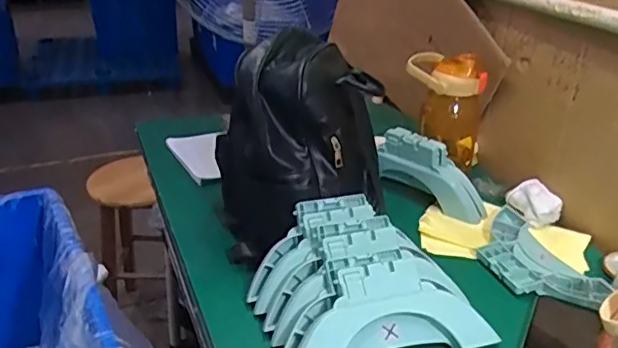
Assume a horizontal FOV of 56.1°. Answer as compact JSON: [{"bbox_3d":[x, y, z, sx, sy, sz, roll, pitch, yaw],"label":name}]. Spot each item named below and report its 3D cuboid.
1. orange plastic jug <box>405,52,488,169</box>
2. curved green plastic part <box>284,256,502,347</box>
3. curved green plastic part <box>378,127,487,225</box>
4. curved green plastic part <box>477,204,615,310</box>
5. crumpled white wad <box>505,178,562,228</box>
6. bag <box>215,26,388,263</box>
[{"bbox_3d":[0.234,-0.108,1.008,0.135,0.188,0.089,7,28,12],"label":"orange plastic jug"},{"bbox_3d":[0.081,0.166,0.683,0.247,0.113,0.050,-8,-16,-17],"label":"curved green plastic part"},{"bbox_3d":[0.205,0.007,0.975,0.211,0.110,0.045,40,40,13],"label":"curved green plastic part"},{"bbox_3d":[0.311,0.122,0.841,0.120,0.025,0.237,-6,28,-13],"label":"curved green plastic part"},{"bbox_3d":[0.372,0.046,0.954,0.066,0.048,0.070,-15,31,-27],"label":"crumpled white wad"},{"bbox_3d":[-0.002,-0.040,0.826,0.234,0.260,0.187,-8,28,-16],"label":"bag"}]

